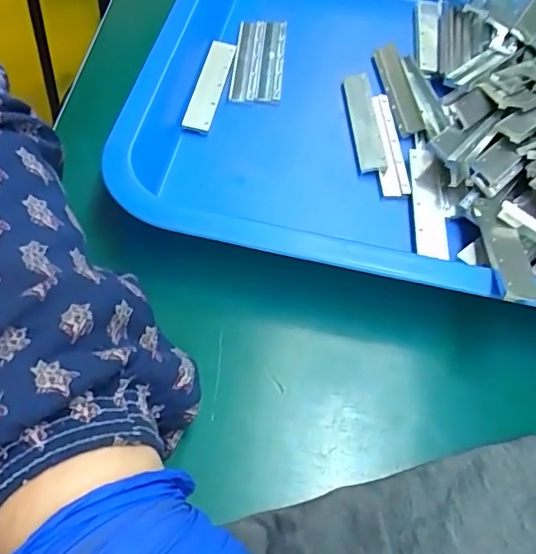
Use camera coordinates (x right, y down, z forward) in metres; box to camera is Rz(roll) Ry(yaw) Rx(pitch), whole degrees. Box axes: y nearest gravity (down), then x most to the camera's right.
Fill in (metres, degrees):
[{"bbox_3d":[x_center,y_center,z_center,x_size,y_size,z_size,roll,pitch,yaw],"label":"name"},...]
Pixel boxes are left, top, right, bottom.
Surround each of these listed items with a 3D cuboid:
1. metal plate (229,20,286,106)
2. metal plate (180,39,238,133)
[{"bbox_3d":[-0.006,-0.144,0.372,0.032,0.010,0.080,6,56,-2],"label":"metal plate"},{"bbox_3d":[-0.036,-0.121,0.352,0.019,0.008,0.078,11,56,1],"label":"metal plate"}]

